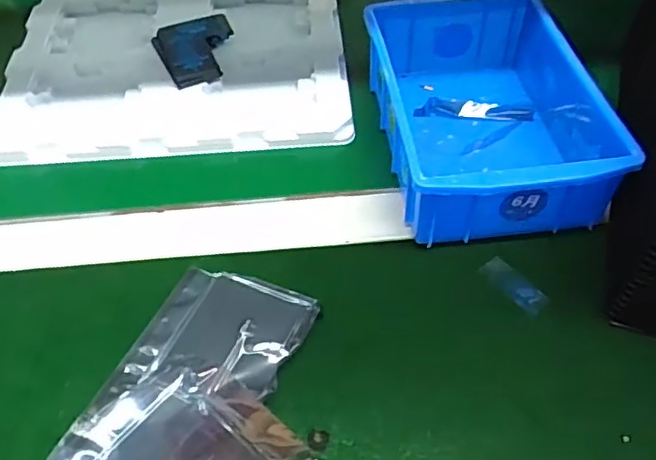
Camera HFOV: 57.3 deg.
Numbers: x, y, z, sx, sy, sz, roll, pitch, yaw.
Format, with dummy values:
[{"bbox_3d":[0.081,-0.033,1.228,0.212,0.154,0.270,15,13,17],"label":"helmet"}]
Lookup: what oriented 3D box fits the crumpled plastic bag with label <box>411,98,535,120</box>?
[{"bbox_3d":[0.110,-0.091,0.450,0.087,0.009,0.016,5,52,6],"label":"crumpled plastic bag with label"}]

